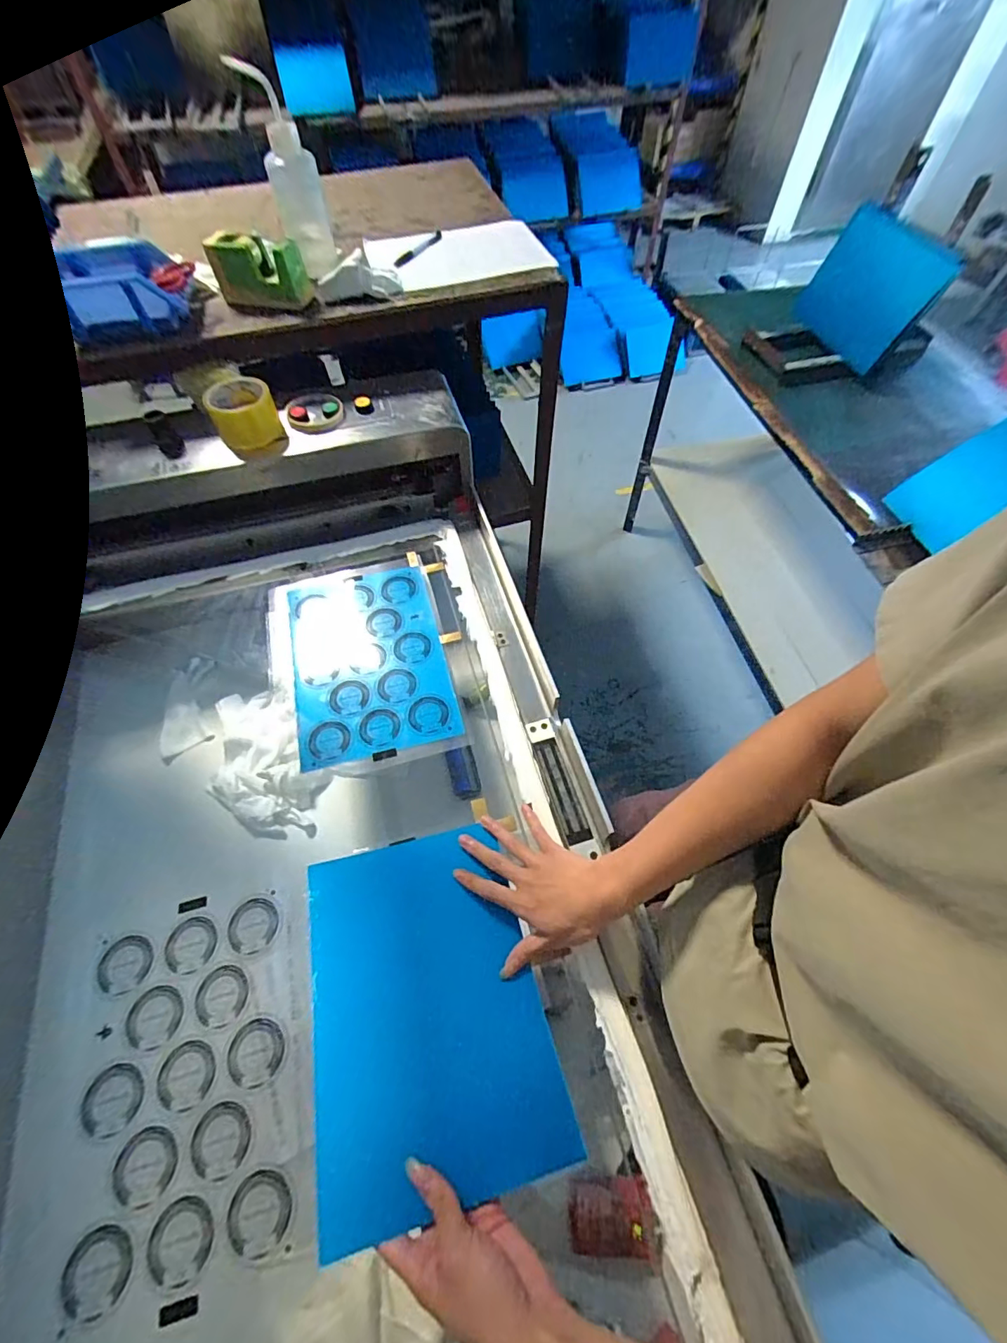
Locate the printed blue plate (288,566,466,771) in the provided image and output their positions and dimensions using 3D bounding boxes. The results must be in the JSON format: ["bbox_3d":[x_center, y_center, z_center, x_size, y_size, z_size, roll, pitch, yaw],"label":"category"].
[{"bbox_3d":[-0.189,-0.023,0.708,0.205,0.008,0.290,-12,60,-7],"label":"printed blue plate"}]

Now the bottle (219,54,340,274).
[{"bbox_3d":[-0.289,-0.664,0.692,0.069,0.223,0.082,-7,59,-4],"label":"bottle"}]

